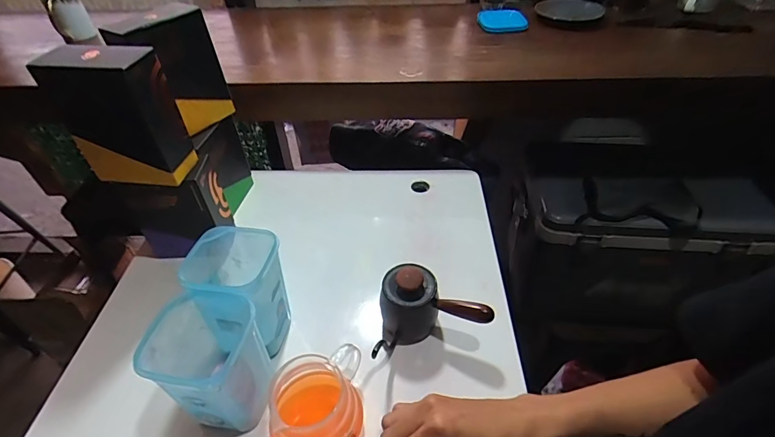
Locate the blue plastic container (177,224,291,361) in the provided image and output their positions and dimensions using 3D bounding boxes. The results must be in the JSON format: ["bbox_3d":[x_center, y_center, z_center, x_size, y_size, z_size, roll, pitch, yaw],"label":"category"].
[{"bbox_3d":[-0.179,0.095,0.508,0.092,0.134,0.112,-3,44,-1],"label":"blue plastic container"}]

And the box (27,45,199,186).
[{"bbox_3d":[-0.330,-0.126,0.509,0.112,0.157,0.070,4,45,7],"label":"box"}]

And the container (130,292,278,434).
[{"bbox_3d":[-0.191,0.161,0.453,0.090,0.132,0.102,7,45,10],"label":"container"}]

